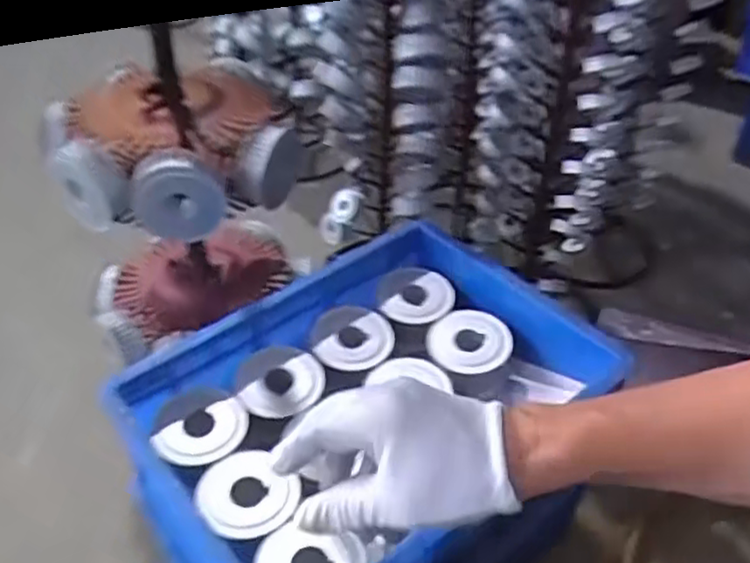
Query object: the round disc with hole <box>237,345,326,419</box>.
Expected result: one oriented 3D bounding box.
[{"bbox_3d":[-0.091,0.096,0.682,0.070,0.027,0.081,25,46,27],"label":"round disc with hole"}]

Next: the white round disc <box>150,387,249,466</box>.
[{"bbox_3d":[-0.160,0.132,0.638,0.083,0.019,0.075,-14,42,-16],"label":"white round disc"}]

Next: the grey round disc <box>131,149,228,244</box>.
[{"bbox_3d":[-0.204,-0.084,0.731,0.094,0.098,0.038,-9,41,-11],"label":"grey round disc"}]

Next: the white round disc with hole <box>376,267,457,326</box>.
[{"bbox_3d":[0.045,0.015,0.771,0.083,0.017,0.063,1,60,1],"label":"white round disc with hole"}]

